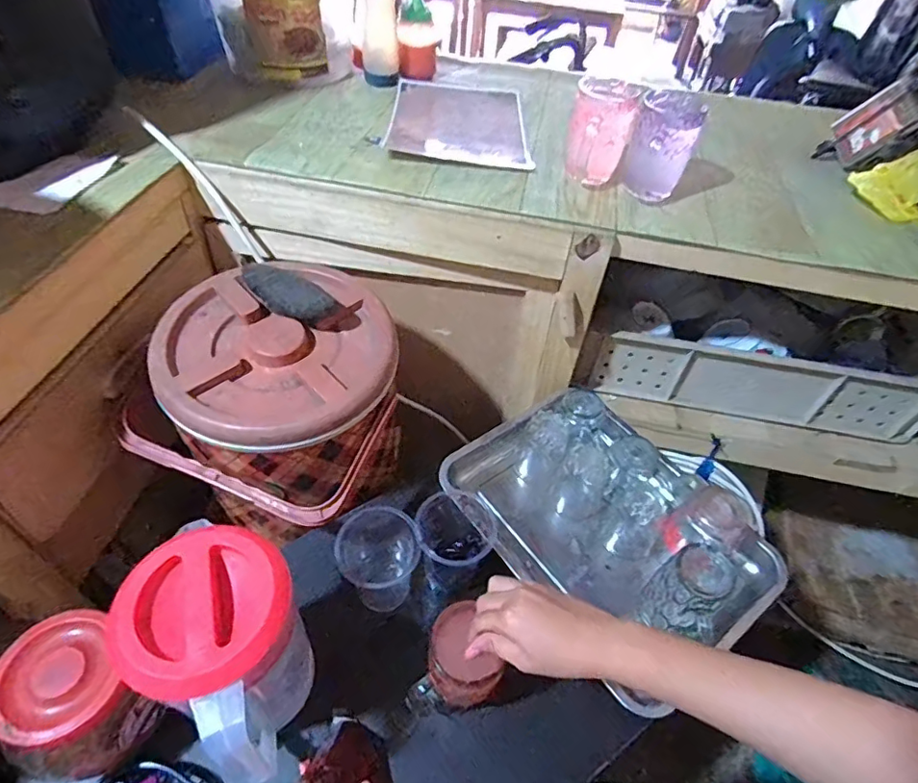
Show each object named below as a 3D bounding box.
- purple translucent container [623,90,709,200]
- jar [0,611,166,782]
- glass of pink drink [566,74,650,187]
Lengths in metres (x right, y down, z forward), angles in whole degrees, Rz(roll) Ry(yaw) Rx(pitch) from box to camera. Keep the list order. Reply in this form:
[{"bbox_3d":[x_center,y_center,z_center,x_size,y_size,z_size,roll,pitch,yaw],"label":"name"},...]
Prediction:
[{"bbox_3d":[0.257,-0.311,0.694,0.076,0.114,0.082,19,51,11],"label":"purple translucent container"},{"bbox_3d":[-0.340,0.270,0.473,0.098,0.090,0.109,-32,60,-28],"label":"jar"},{"bbox_3d":[0.188,-0.340,0.716,0.081,0.112,0.081,16,50,8],"label":"glass of pink drink"}]

